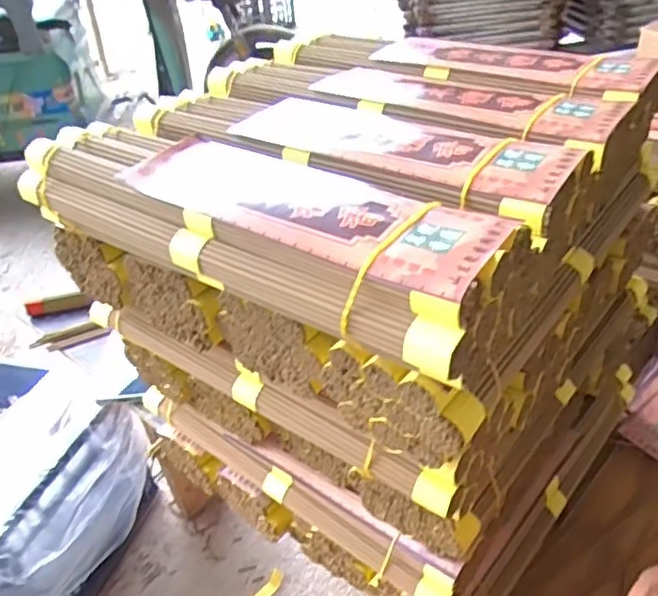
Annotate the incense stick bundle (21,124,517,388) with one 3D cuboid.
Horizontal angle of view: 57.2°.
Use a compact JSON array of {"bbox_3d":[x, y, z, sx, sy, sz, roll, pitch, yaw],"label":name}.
[{"bbox_3d":[-0.056,-0.045,0.330,0.310,0.053,0.083,21,44,33],"label":"incense stick bundle"}]

